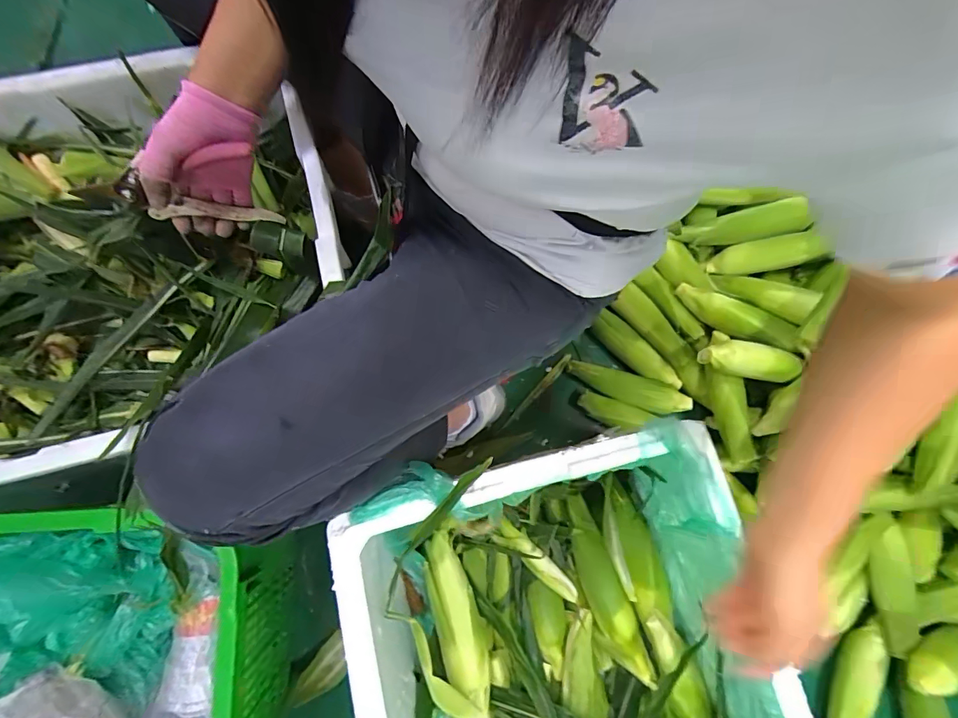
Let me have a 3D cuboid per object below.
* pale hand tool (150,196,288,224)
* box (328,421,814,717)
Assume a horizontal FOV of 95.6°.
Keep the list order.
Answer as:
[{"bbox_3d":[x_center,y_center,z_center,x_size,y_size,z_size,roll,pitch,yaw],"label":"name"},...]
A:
[{"bbox_3d":[-0.295,-0.165,0.494,0.133,0.022,0.019,-4,76,-19],"label":"pale hand tool"},{"bbox_3d":[0.114,0.428,0.534,0.436,0.253,0.604,-14,77,-5],"label":"box"}]

